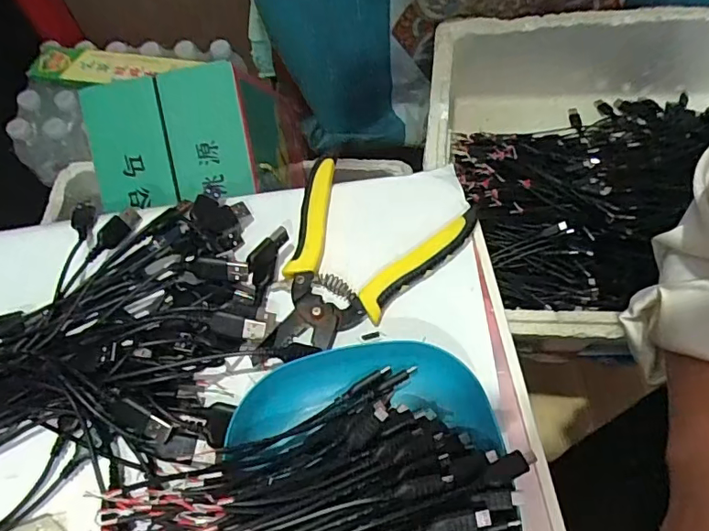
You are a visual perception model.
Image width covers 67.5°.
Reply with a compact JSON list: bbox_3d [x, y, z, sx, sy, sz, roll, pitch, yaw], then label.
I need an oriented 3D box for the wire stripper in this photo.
[{"bbox_3d":[0.002,0.001,0.341,0.110,0.019,0.127,22,68,13],"label":"wire stripper"}]

